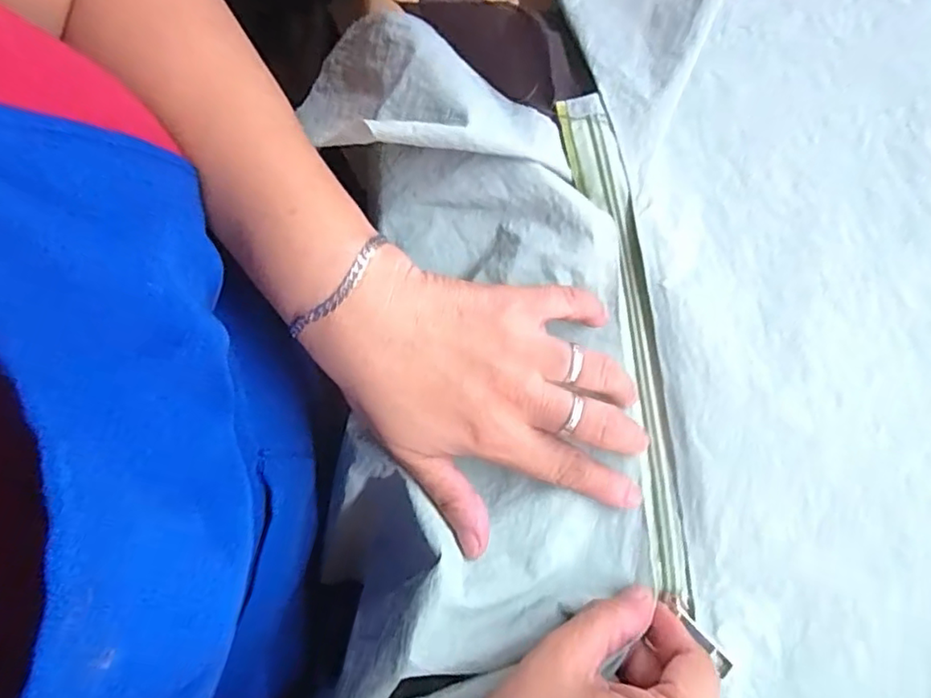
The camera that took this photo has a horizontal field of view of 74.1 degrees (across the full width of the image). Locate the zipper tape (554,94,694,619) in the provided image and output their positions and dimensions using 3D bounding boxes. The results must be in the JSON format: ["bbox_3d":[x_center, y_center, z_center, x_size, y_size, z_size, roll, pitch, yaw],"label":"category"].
[{"bbox_3d":[0.079,-0.002,0.292,0.025,0.011,0.239,-10,88,-1],"label":"zipper tape"}]

